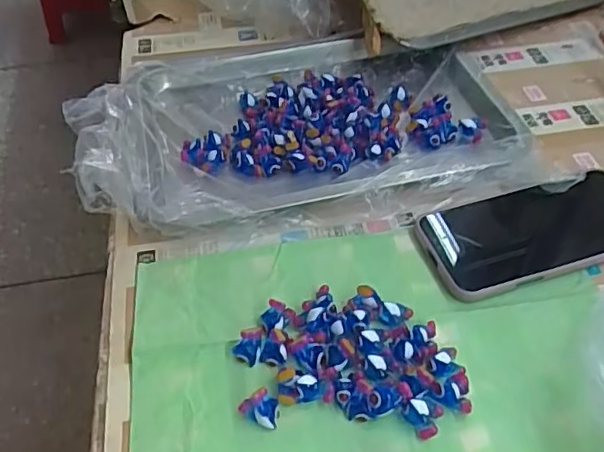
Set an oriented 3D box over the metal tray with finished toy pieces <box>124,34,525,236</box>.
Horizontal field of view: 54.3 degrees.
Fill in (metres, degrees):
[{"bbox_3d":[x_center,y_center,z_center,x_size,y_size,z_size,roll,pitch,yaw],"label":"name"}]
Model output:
[{"bbox_3d":[0.010,-0.095,0.501,0.299,0.023,0.214,-10,48,-9],"label":"metal tray with finished toy pieces"}]

